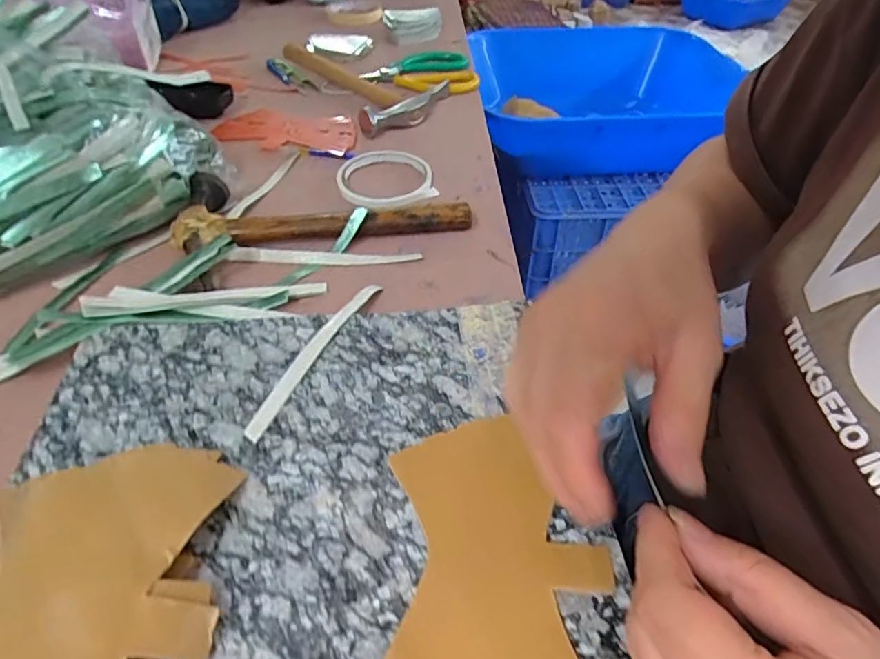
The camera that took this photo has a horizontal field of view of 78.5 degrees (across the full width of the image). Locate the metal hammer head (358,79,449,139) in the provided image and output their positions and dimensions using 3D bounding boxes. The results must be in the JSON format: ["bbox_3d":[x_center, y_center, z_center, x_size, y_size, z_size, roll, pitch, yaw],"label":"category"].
[{"bbox_3d":[-0.031,-0.251,0.613,0.034,0.031,0.142,25,43,26],"label":"metal hammer head"}]

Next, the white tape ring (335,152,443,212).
[{"bbox_3d":[-0.055,-0.142,0.502,0.098,0.017,0.103,2,38,-1],"label":"white tape ring"}]

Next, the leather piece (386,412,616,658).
[{"bbox_3d":[0.026,0.110,0.247,0.094,0.004,0.158,1,46,-1],"label":"leather piece"}]

